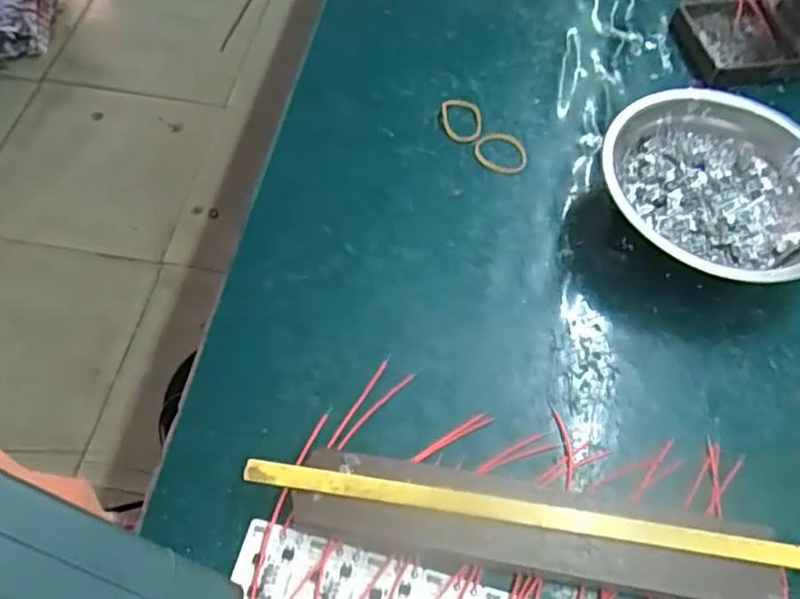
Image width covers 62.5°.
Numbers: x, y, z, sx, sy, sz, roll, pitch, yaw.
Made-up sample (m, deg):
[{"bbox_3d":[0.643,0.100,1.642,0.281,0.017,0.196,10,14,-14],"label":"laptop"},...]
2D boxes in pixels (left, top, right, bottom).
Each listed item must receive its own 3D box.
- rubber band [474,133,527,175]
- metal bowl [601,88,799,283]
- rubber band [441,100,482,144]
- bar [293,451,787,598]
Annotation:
[{"bbox_3d":[0.060,-0.089,0.393,0.031,0.004,0.029,2,61,-3],"label":"rubber band"},{"bbox_3d":[0.171,-0.057,0.360,0.118,0.041,0.125,-34,68,-20],"label":"metal bowl"},{"bbox_3d":[0.037,-0.110,0.402,0.025,0.005,0.032,0,61,-4],"label":"rubber band"},{"bbox_3d":[0.056,0.098,0.279,0.195,0.018,0.037,10,60,2],"label":"bar"}]

